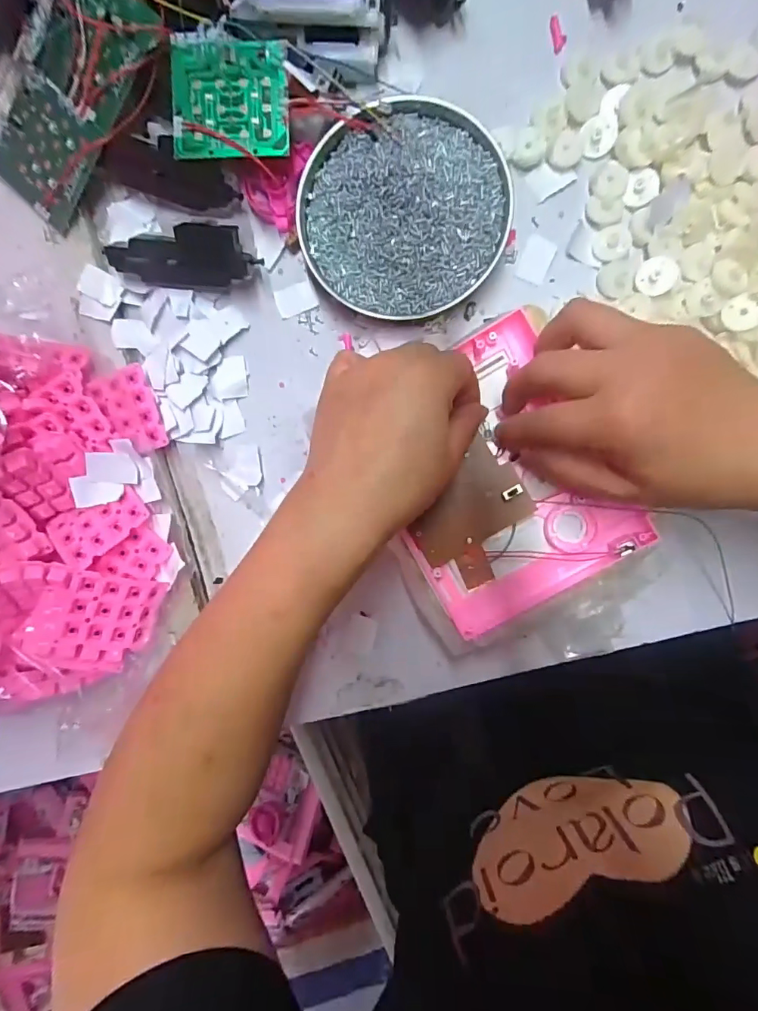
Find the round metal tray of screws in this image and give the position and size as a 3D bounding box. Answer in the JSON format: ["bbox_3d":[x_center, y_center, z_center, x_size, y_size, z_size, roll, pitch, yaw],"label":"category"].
[{"bbox_3d":[0.016,-0.192,0.311,0.132,0.028,0.127,0,94,6],"label":"round metal tray of screws"}]

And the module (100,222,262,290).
[{"bbox_3d":[-0.134,-0.172,0.324,0.100,0.023,0.040,0,135,5],"label":"module"}]

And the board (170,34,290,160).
[{"bbox_3d":[-0.092,-0.254,0.294,0.071,0.012,0.069,-1,94,6],"label":"board"}]

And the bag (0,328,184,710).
[{"bbox_3d":[-0.245,0.011,0.301,0.191,0.120,0.227,-11,93,6],"label":"bag"}]

